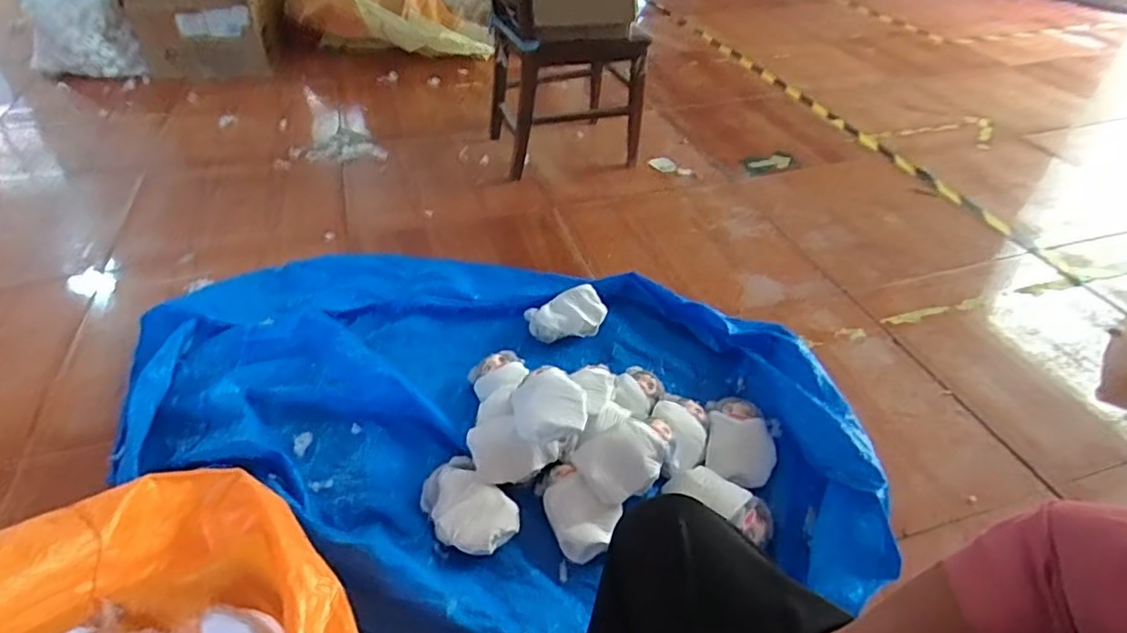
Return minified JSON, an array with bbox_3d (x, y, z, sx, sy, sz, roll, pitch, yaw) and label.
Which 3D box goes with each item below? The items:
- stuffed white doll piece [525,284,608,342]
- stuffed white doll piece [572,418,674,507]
[{"bbox_3d":[0.010,-0.009,1.377,0.179,0.065,0.112,-11,42,-15],"label":"stuffed white doll piece"},{"bbox_3d":[0.110,0.242,1.037,0.171,0.073,0.117,-13,42,-16],"label":"stuffed white doll piece"}]

